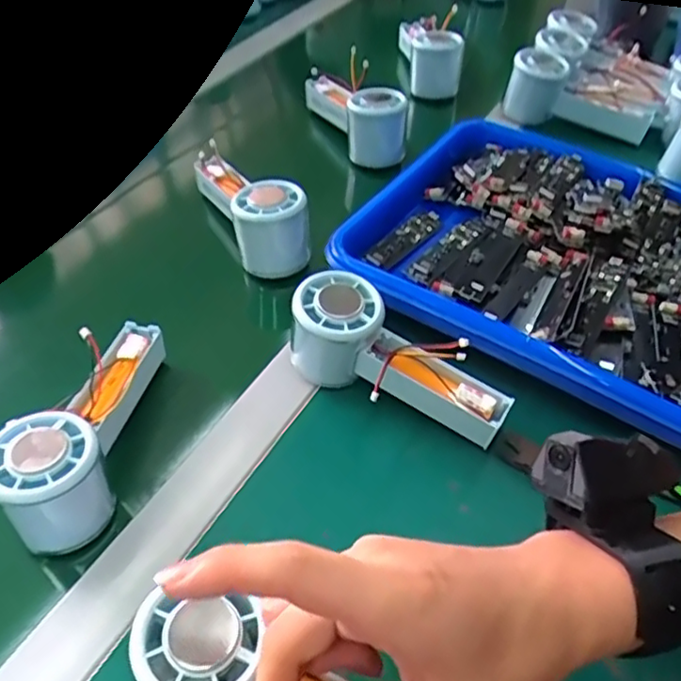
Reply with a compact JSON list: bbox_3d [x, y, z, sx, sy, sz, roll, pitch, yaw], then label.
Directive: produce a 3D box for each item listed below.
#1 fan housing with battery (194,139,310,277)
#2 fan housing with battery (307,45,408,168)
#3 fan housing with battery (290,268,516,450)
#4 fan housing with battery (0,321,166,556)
[{"bbox_3d":[-0.074,-0.116,0.522,0.058,0.060,0.124,-18,49,-17],"label":"fan housing with battery"},{"bbox_3d":[0.012,-0.241,0.630,0.050,0.070,0.147,-18,49,-17],"label":"fan housing with battery"},{"bbox_3d":[0.037,0.013,0.399,0.145,0.063,0.058,19,49,17],"label":"fan housing with battery"},{"bbox_3d":[-0.153,0.045,0.377,0.052,0.059,0.150,4,46,4],"label":"fan housing with battery"}]

